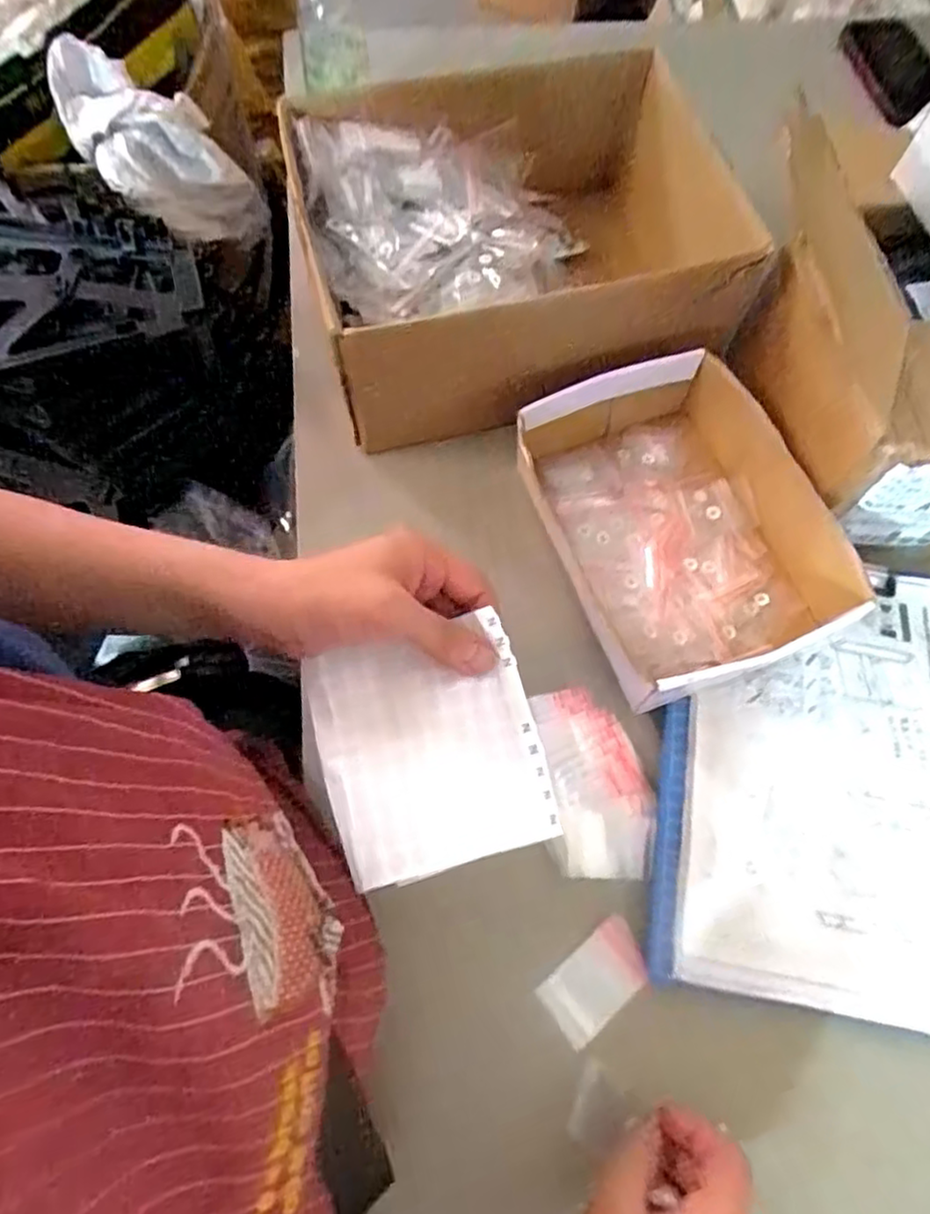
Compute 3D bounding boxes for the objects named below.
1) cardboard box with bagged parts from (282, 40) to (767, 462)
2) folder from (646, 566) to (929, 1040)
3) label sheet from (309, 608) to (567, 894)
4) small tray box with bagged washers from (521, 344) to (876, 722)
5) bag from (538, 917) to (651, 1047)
[{"bbox_3d":[0.033,-0.280,0.532,0.310,0.108,0.265,-12,69,-6],"label":"cardboard box with bagged parts"},{"bbox_3d":[0.247,0.107,0.449,0.228,0.013,0.292,9,68,2],"label":"folder"},{"bbox_3d":[-0.018,0.072,0.347,0.109,0.016,0.116,-15,70,-7],"label":"label sheet"},{"bbox_3d":[0.150,-0.061,0.479,0.169,0.071,0.229,-20,70,-9],"label":"small tray box with bagged washers"},{"bbox_3d":[0.081,0.228,0.411,0.067,0.004,0.041,-36,73,-14],"label":"bag"}]

